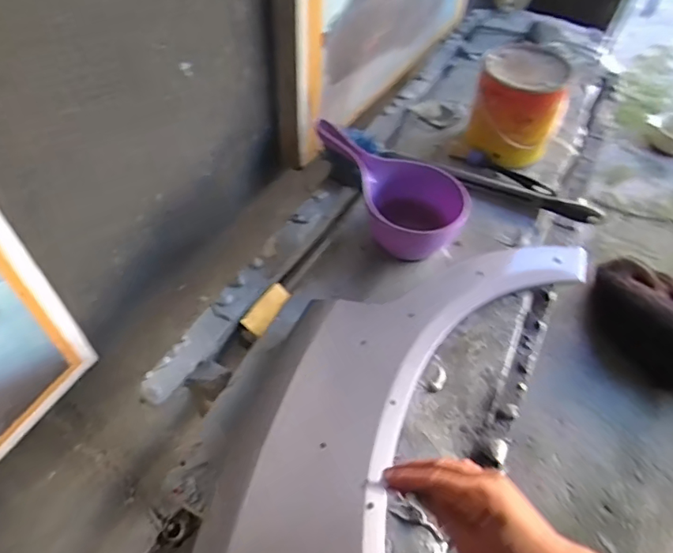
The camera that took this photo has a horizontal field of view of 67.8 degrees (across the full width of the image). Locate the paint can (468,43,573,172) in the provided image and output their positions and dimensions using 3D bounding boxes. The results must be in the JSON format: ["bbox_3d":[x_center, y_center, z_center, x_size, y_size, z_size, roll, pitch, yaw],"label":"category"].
[{"bbox_3d":[0.336,-0.304,0.933,0.153,0.180,0.153,21,54,12],"label":"paint can"}]

